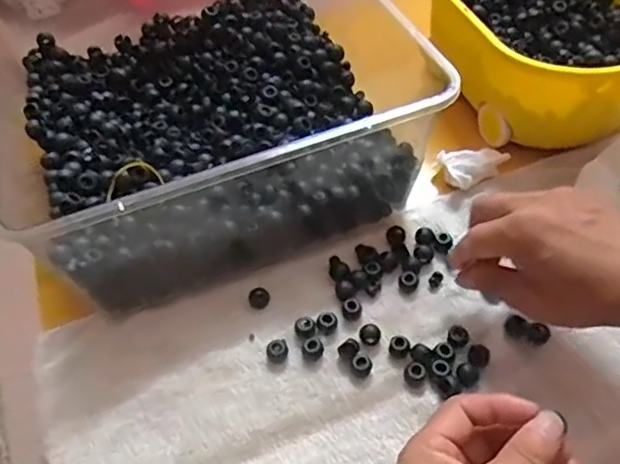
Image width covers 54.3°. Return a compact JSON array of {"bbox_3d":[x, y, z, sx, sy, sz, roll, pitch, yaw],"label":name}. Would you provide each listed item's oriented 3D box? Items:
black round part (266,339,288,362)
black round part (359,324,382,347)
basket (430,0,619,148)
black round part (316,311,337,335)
[{"bbox_3d":[-0.023,0.084,0.431,0.015,0.009,0.016,-2,52,2],"label":"black round part"},{"bbox_3d":[0.043,0.074,0.435,0.015,0.010,0.014,-2,52,2],"label":"black round part"},{"bbox_3d":[0.207,-0.177,0.554,0.164,0.097,0.248,-22,54,-13],"label":"basket"},{"bbox_3d":[0.012,0.065,0.438,0.015,0.009,0.015,-2,52,2],"label":"black round part"}]

